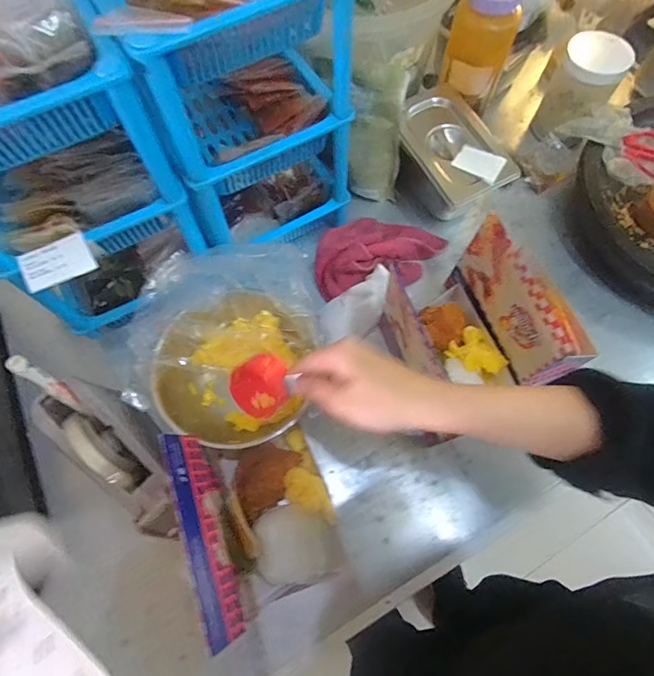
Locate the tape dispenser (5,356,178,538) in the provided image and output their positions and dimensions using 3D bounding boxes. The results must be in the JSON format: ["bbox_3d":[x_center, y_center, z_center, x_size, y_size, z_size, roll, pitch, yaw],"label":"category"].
[{"bbox_3d":[-0.230,0.110,0.446,0.084,0.088,0.221,-40,85,-15],"label":"tape dispenser"}]

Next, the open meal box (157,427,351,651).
[{"bbox_3d":[-0.059,0.174,0.432,0.118,0.164,0.165,-19,68,-7],"label":"open meal box"}]

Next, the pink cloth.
[{"bbox_3d":[0.075,-0.130,0.612,0.199,0.052,0.114,-19,68,-7],"label":"pink cloth"}]

